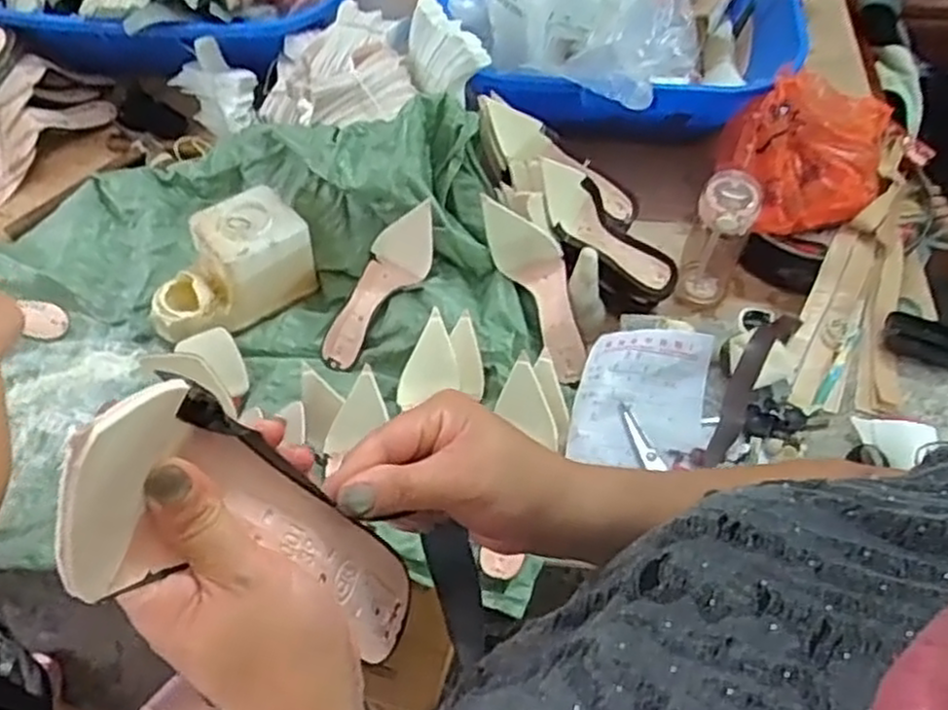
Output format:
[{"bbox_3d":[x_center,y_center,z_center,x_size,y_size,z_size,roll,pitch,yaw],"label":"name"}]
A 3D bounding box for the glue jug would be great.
[{"bbox_3d":[-0.310,-0.109,0.956,0.207,0.110,0.107,-29,60,-17],"label":"glue jug"}]

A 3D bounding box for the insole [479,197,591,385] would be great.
[{"bbox_3d":[0.085,-0.086,0.929,0.070,0.055,0.234,-28,98,-17],"label":"insole"}]

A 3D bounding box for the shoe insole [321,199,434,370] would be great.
[{"bbox_3d":[-0.120,-0.086,0.937,0.073,0.065,0.231,36,97,22],"label":"shoe insole"}]

